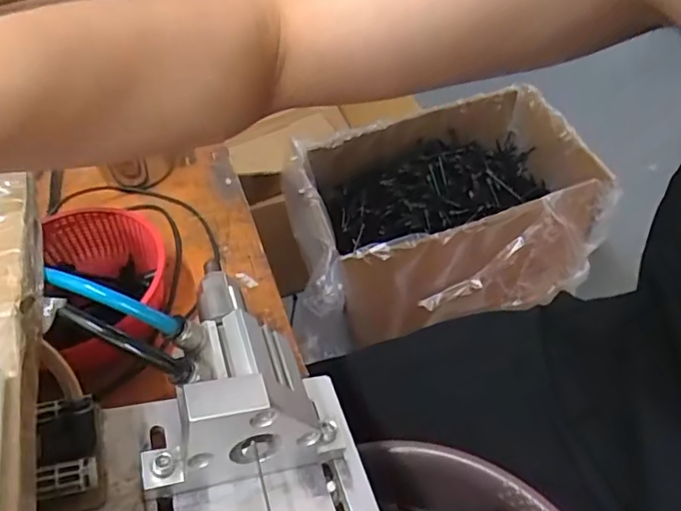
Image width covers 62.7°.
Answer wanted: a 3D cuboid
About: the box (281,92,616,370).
[{"bbox_3d":[0.157,-0.061,0.967,0.520,0.219,0.329,-17,48,-7],"label":"box"}]

